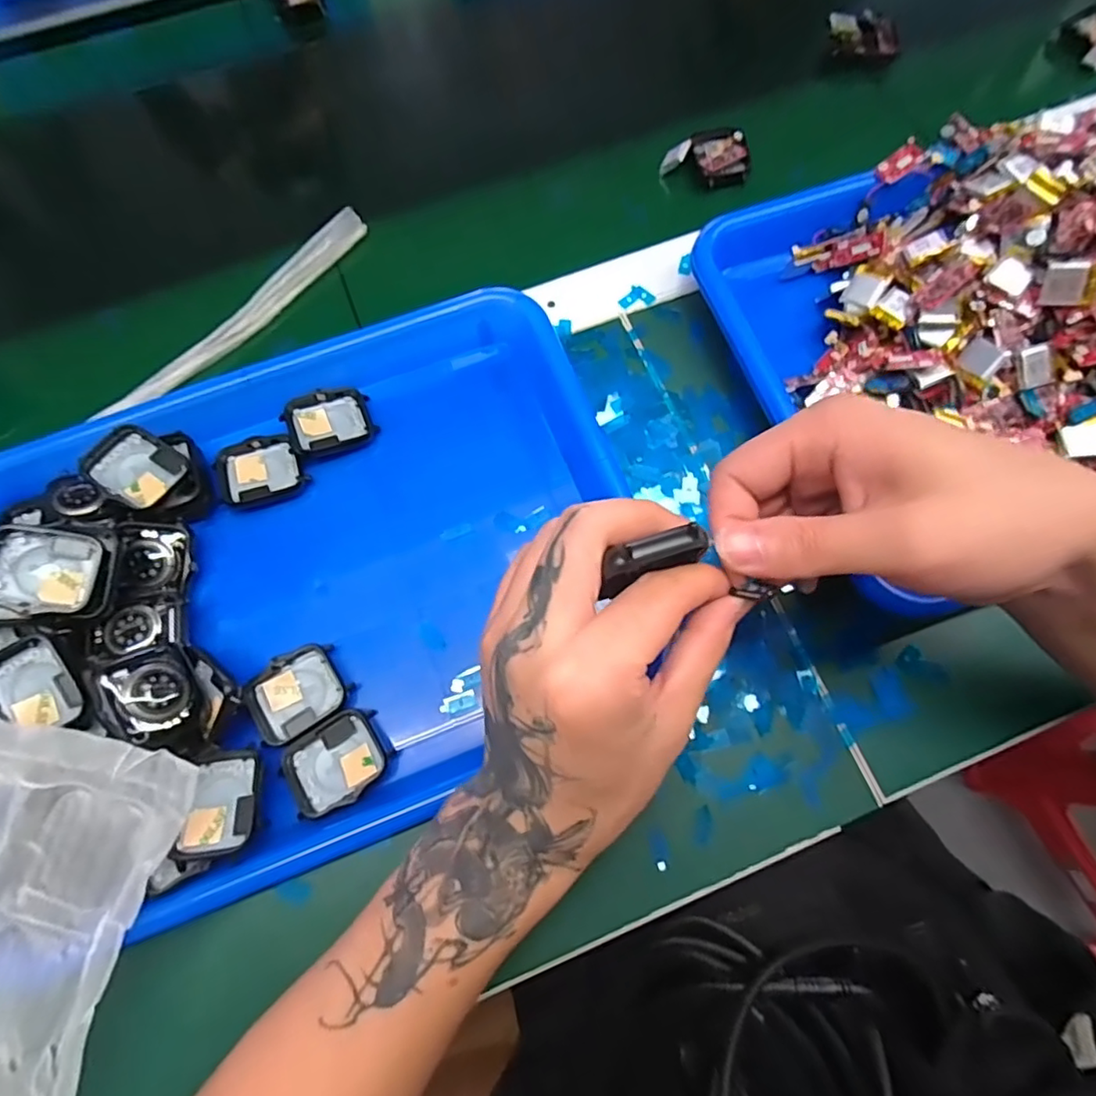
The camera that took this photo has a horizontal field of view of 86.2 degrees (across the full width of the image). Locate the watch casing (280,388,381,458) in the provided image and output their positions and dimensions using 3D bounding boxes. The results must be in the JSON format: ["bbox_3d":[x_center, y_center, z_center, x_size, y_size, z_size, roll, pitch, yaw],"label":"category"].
[{"bbox_3d":[-0.122,-0.071,0.329,0.045,0.008,0.036,-17,73,-4],"label":"watch casing"}]

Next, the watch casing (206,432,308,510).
[{"bbox_3d":[-0.158,-0.043,0.321,0.044,0.005,0.038,-20,73,-5],"label":"watch casing"}]

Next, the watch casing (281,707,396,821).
[{"bbox_3d":[-0.100,0.101,0.279,0.046,0.016,0.038,-32,74,-9],"label":"watch casing"}]

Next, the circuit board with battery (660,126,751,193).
[{"bbox_3d":[0.107,-0.265,0.398,0.057,0.014,0.046,-5,72,0],"label":"circuit board with battery"}]

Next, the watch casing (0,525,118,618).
[{"bbox_3d":[-0.227,0.011,0.268,0.046,0.009,0.039,8,75,-22],"label":"watch casing"}]

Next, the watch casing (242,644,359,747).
[{"bbox_3d":[-0.122,0.071,0.289,0.045,0.013,0.037,-30,74,-8],"label":"watch casing"}]

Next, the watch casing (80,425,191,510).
[{"bbox_3d":[-0.214,-0.041,0.304,0.041,0.007,0.037,32,69,-9],"label":"watch casing"}]

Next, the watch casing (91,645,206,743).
[{"bbox_3d":[-0.173,0.065,0.259,0.007,0.036,0.039,-28,84,33],"label":"watch casing"}]

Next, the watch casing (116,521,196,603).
[{"bbox_3d":[-0.196,0.007,0.293,0.030,0.014,0.042,-5,79,-26],"label":"watch casing"}]

